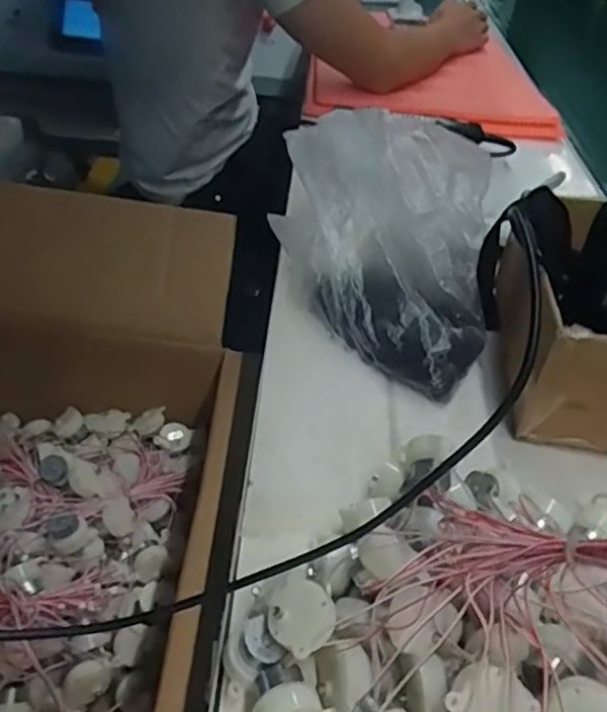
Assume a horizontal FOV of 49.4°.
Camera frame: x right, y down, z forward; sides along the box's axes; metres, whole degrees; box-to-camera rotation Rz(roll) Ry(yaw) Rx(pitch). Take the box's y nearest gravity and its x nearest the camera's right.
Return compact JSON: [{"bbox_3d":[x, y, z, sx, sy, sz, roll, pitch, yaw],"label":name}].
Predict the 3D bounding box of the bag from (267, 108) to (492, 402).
[{"bbox_3d":[0.064,-0.097,0.574,0.197,0.147,0.228,10,40,4],"label":"bag"}]

